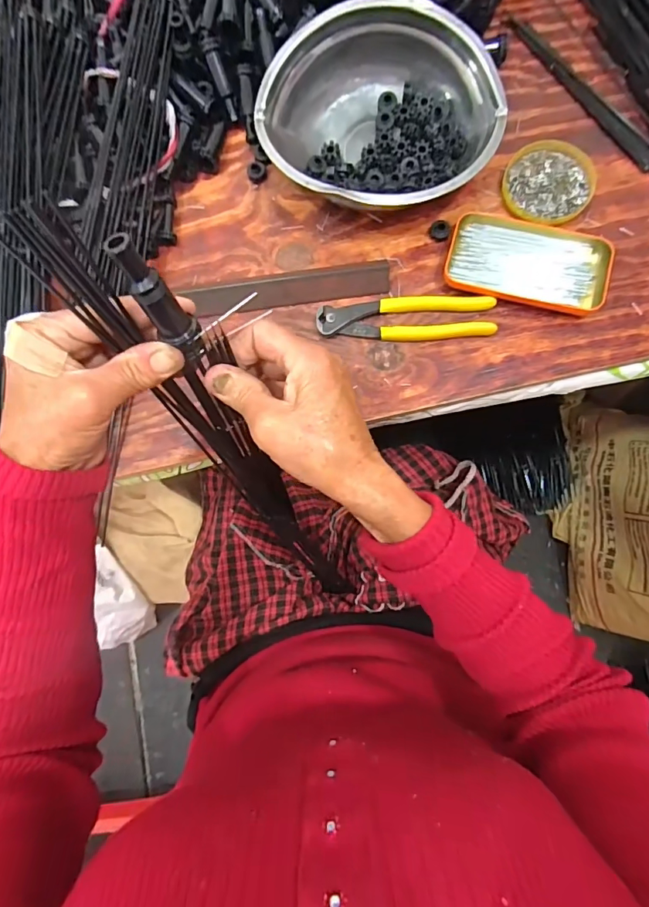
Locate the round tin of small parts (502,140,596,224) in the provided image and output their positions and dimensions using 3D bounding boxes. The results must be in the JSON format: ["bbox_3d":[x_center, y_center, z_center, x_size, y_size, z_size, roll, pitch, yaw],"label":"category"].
[{"bbox_3d":[0.217,-0.264,0.440,0.081,0.011,0.083,-1,81,4],"label":"round tin of small parts"}]

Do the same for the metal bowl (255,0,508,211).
[{"bbox_3d":[0.051,-0.308,0.424,0.201,0.070,0.196,-1,81,4],"label":"metal bowl"}]

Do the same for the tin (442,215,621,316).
[{"bbox_3d":[0.189,-0.181,0.423,0.141,0.018,0.080,15,83,6],"label":"tin"}]

